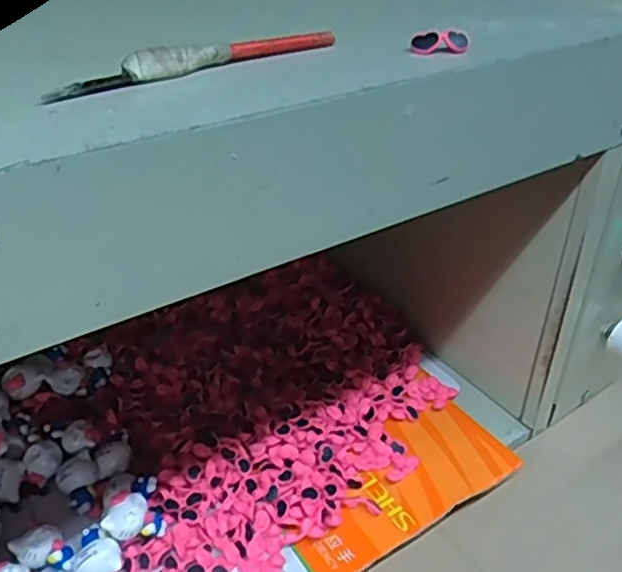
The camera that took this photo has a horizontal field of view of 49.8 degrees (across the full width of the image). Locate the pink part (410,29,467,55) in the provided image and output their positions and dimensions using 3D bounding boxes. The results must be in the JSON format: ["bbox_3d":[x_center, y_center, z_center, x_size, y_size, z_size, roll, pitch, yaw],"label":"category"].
[{"bbox_3d":[0.052,-0.098,0.270,0.023,0.008,0.008,0,34,-3],"label":"pink part"}]

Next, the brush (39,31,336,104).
[{"bbox_3d":[-0.041,-0.084,0.248,0.118,0.009,0.008,-22,41,-31],"label":"brush"}]

